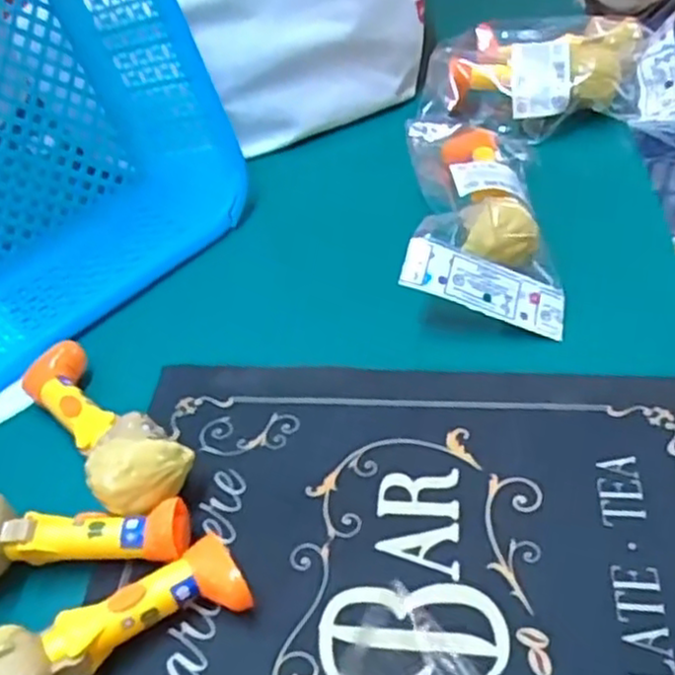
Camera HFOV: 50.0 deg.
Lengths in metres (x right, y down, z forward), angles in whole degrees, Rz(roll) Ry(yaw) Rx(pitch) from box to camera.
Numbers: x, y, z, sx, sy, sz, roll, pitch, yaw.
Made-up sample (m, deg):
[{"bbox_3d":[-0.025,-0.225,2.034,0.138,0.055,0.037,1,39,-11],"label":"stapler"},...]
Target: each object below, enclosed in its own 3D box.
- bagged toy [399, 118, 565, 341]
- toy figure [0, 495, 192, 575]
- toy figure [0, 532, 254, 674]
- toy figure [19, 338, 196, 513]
[{"bbox_3d":[0.088,-0.088,0.449,0.089,0.039,0.187,0,49,8],"label":"bagged toy"},{"bbox_3d":[-0.128,0.090,0.333,0.120,0.039,0.040,-7,48,1],"label":"toy figure"},{"bbox_3d":[-0.098,0.123,0.300,0.120,0.040,0.041,-28,51,-17],"label":"toy figure"},{"bbox_3d":[-0.125,0.043,0.369,0.044,0.044,0.131,-39,55,-24],"label":"toy figure"}]

